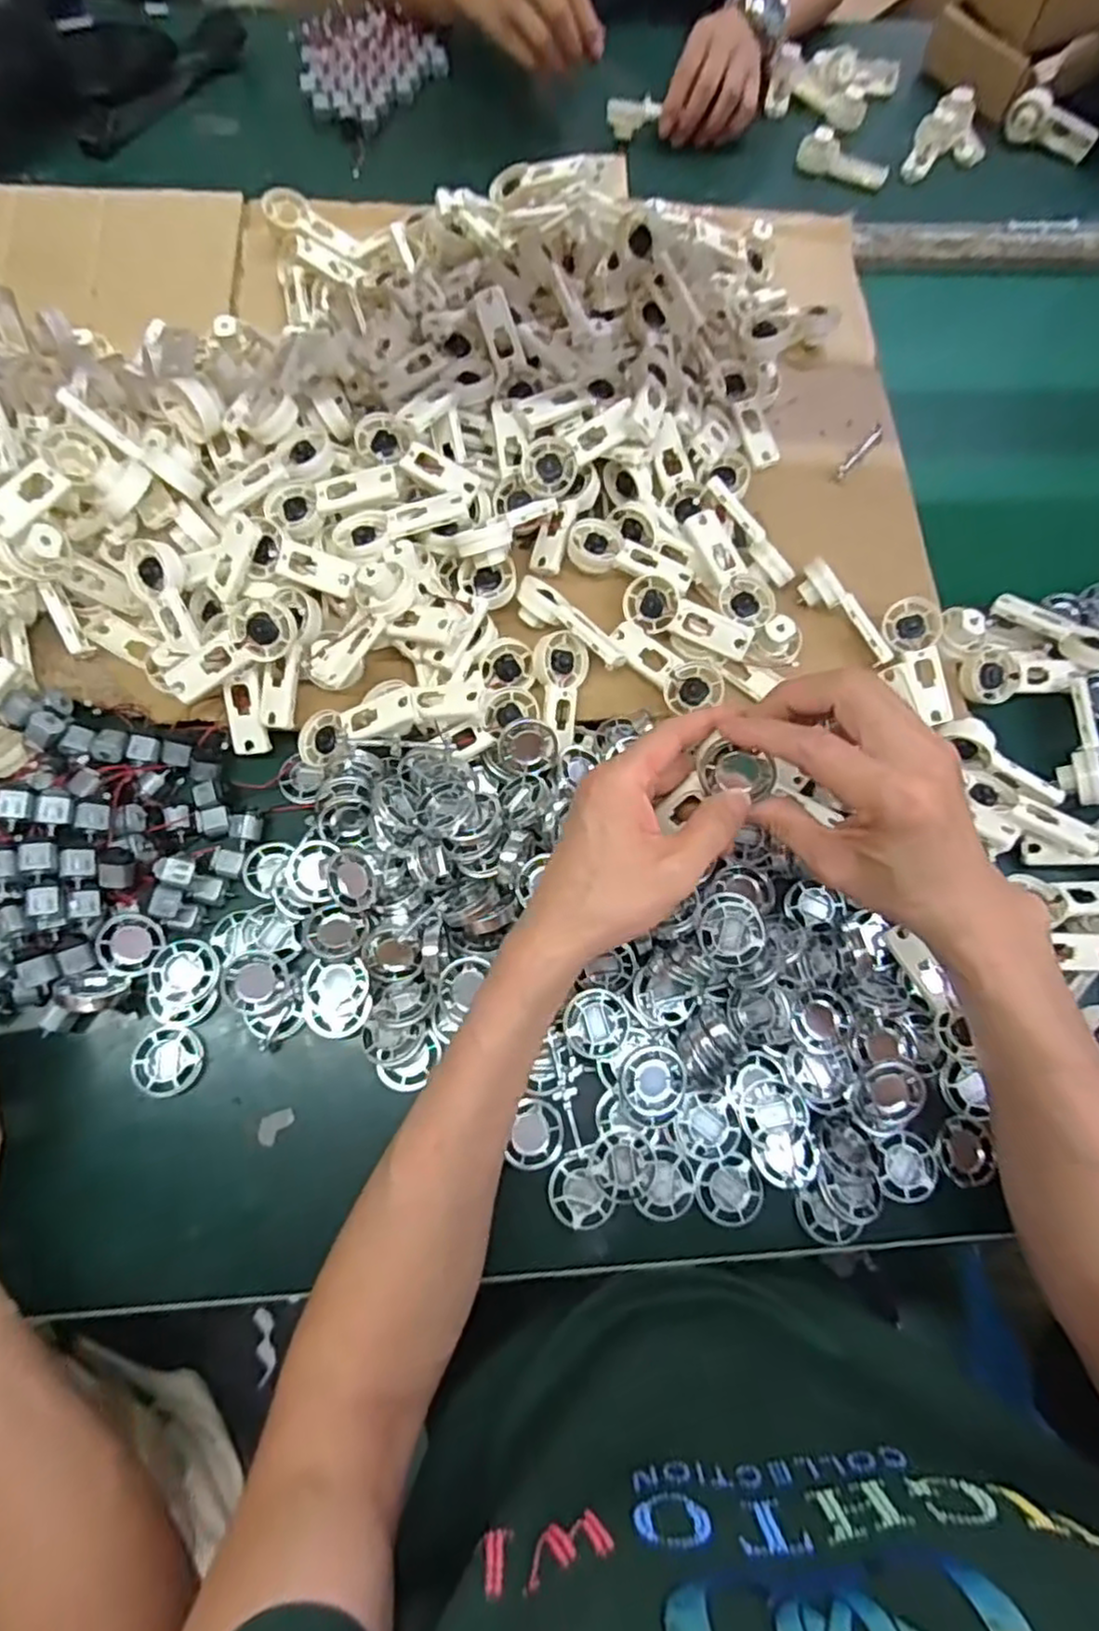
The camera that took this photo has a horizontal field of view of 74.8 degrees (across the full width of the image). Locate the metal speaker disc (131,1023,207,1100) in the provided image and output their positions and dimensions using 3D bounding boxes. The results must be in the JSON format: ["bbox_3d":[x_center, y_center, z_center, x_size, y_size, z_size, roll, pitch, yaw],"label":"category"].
[{"bbox_3d":[-0.235,0.151,0.442,0.041,0.011,0.040,1,71,-2],"label":"metal speaker disc"}]

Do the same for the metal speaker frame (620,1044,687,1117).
[{"bbox_3d":[0.062,0.158,0.429,0.038,0.021,0.039,-12,72,-7],"label":"metal speaker frame"}]

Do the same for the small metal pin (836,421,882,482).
[{"bbox_3d":[0.262,-0.306,0.606,0.011,0.009,0.074,37,74,11],"label":"small metal pin"}]

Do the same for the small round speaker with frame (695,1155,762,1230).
[{"bbox_3d":[0.109,0.226,0.432,0.039,0.006,0.038,1,71,-2],"label":"small round speaker with frame"}]

